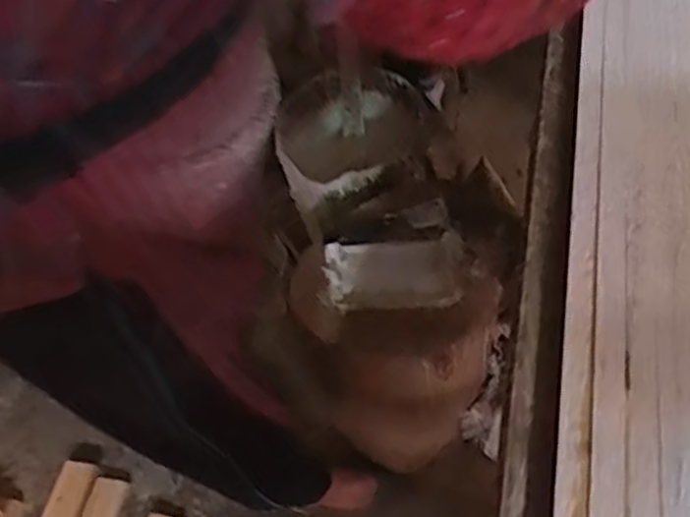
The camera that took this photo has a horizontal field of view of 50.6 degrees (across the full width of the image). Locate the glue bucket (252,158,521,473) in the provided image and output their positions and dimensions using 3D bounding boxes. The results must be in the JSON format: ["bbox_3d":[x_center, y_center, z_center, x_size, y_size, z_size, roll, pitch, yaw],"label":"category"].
[{"bbox_3d":[0.076,0.122,1.143,0.263,0.355,0.307,18,59,23],"label":"glue bucket"}]

